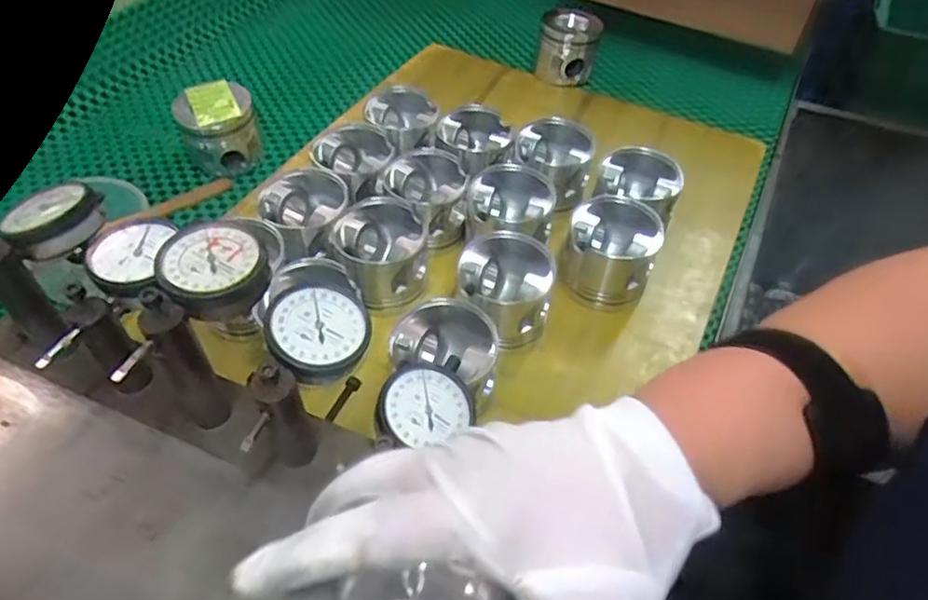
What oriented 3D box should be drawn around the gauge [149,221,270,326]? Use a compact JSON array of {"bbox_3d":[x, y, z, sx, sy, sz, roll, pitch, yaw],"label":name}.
[{"bbox_3d":[-0.133,-0.015,0.332,0.055,0.021,0.056,2,48,-2],"label":"gauge"}]

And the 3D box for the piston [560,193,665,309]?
[{"bbox_3d":[0.143,-0.043,0.618,0.088,0.073,0.096,19,49,13],"label":"piston"}]

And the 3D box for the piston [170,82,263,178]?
[{"bbox_3d":[-0.289,-0.200,0.743,0.089,0.086,0.088,-19,52,-19],"label":"piston"}]

